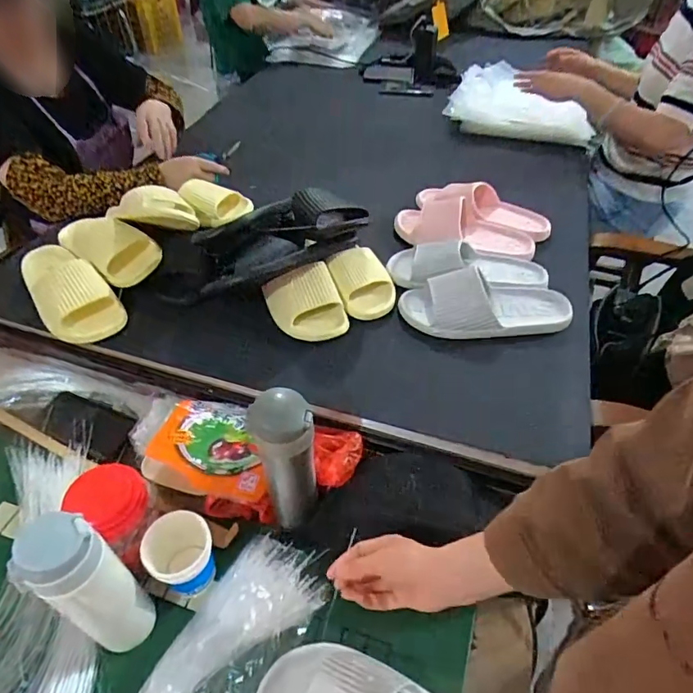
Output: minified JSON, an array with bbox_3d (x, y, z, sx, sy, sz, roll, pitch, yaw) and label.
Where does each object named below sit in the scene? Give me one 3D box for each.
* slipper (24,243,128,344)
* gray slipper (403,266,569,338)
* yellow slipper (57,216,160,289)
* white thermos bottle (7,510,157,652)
[{"bbox_3d":[-0.456,-0.089,0.801,0.103,0.086,0.255,-35,56,-30],"label":"slipper"},{"bbox_3d":[0.221,-0.061,0.790,0.262,0.056,0.110,-1,58,-1],"label":"gray slipper"},{"bbox_3d":[-0.403,-0.182,0.838,0.205,0.052,0.106,35,55,28],"label":"yellow slipper"},{"bbox_3d":[-0.249,0.238,0.485,0.059,0.211,0.063,18,48,16],"label":"white thermos bottle"}]

